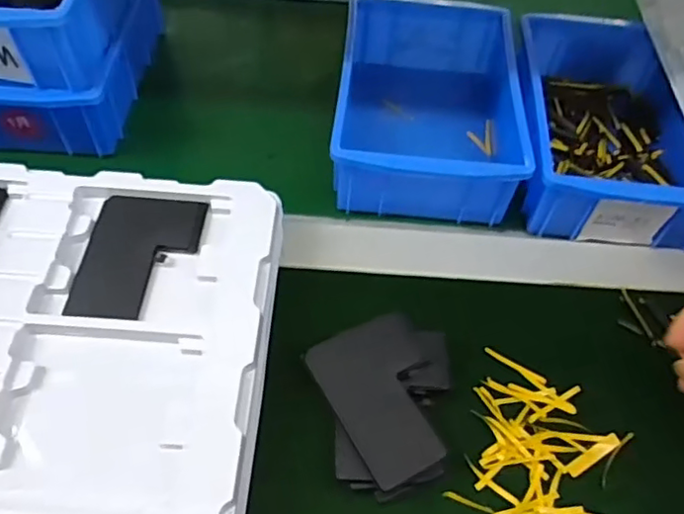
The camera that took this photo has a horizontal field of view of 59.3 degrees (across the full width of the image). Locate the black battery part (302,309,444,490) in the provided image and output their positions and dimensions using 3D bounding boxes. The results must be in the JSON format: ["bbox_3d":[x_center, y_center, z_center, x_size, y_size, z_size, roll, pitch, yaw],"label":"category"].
[{"bbox_3d":[0.026,0.074,0.333,0.065,0.004,0.091,-21,53,-20],"label":"black battery part"}]

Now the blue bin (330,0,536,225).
[{"bbox_3d":[0.065,-0.122,0.468,0.131,0.057,0.198,6,53,-1],"label":"blue bin"}]

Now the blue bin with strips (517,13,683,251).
[{"bbox_3d":[0.203,-0.104,0.464,0.131,0.057,0.202,9,53,1],"label":"blue bin with strips"}]

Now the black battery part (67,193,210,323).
[{"bbox_3d":[-0.122,-0.002,0.363,0.064,0.004,0.088,5,53,-2],"label":"black battery part"}]

